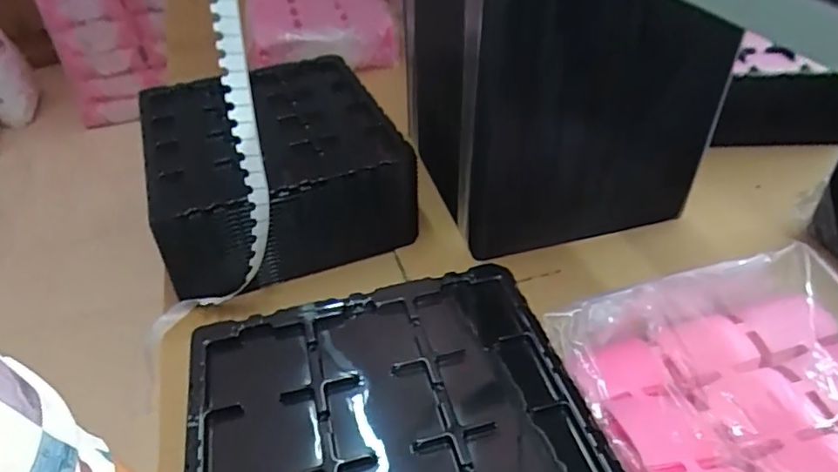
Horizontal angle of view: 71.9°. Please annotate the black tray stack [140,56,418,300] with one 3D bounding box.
[{"bbox_3d":[-0.216,-0.105,0.873,0.335,0.161,0.362,-16,41,-15],"label":"black tray stack"}]

